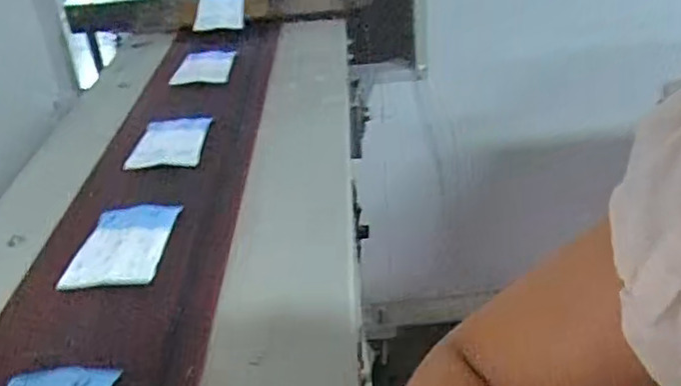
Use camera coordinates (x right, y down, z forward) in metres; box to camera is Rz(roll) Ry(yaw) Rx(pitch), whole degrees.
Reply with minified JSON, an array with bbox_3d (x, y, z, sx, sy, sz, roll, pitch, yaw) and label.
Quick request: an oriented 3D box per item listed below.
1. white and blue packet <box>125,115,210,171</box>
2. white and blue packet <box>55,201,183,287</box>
[{"bbox_3d":[-0.226,-0.065,0.889,0.094,0.021,0.128,-3,33,2],"label":"white and blue packet"},{"bbox_3d":[-0.215,0.049,0.681,0.080,0.012,0.135,0,33,7],"label":"white and blue packet"}]

